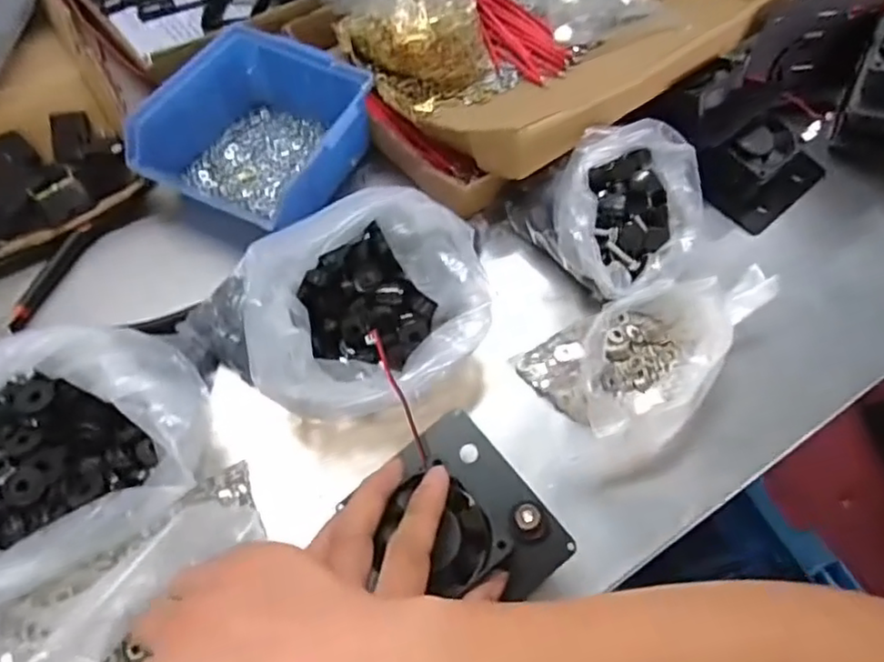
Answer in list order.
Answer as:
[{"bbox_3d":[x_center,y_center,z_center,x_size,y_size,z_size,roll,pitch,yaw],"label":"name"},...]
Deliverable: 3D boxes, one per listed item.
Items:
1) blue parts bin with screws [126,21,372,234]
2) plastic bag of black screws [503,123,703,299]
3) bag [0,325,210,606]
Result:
[{"bbox_3d":[-0.128,-0.139,0.448,0.132,0.062,0.130,22,61,10],"label":"blue parts bin with screws"},{"bbox_3d":[0.114,-0.079,0.415,0.104,0.069,0.110,-23,63,-15],"label":"plastic bag of black screws"},{"bbox_3d":[-0.191,0.058,0.315,0.140,0.072,0.121,-19,63,-13],"label":"bag"}]

